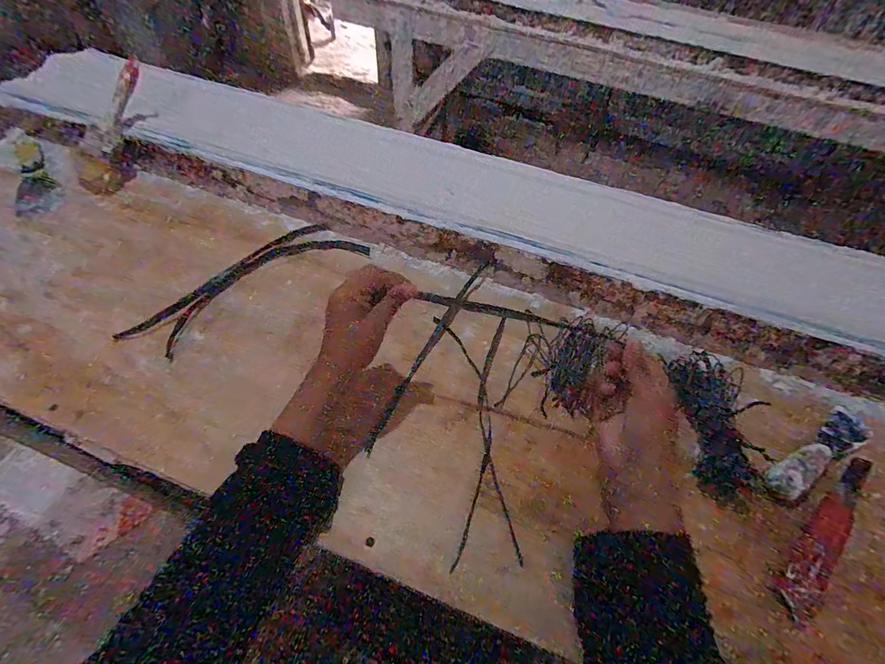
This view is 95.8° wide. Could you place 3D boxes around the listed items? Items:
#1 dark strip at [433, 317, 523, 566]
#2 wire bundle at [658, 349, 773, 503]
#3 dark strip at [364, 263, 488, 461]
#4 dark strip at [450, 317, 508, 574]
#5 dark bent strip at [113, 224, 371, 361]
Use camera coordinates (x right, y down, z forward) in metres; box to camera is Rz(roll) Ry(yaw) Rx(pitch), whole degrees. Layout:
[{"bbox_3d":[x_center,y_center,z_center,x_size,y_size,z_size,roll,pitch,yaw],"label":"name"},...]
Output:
[{"bbox_3d":[0.044,0.094,0.439,0.033,0.006,0.278,-12,57,-13],"label":"dark strip"},{"bbox_3d":[0.301,0.094,0.435,0.067,0.033,0.156,3,55,-3],"label":"wire bundle"},{"bbox_3d":[-0.011,0.012,0.484,0.017,0.012,0.301,25,57,12],"label":"dark strip"},{"bbox_3d":[0.046,0.097,0.436,0.022,0.004,0.287,12,55,4],"label":"dark strip"},{"bbox_3d":[-0.247,-0.069,0.520,0.299,0.012,0.098,-37,66,-26],"label":"dark bent strip"}]

